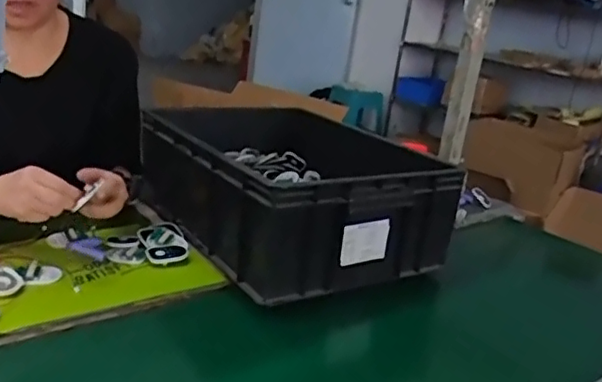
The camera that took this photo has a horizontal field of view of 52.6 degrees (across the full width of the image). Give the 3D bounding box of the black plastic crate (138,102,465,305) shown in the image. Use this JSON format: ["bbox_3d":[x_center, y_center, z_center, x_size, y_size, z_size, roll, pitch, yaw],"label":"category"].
[{"bbox_3d":[-0.033,-0.015,1.044,0.358,0.188,0.517,-4,23,-32],"label":"black plastic crate"}]

